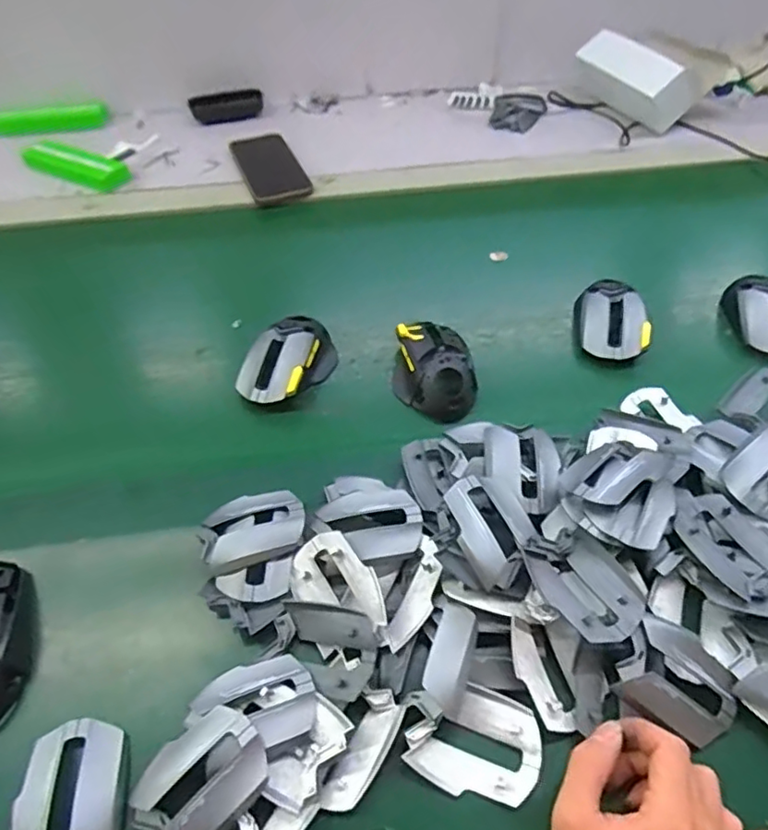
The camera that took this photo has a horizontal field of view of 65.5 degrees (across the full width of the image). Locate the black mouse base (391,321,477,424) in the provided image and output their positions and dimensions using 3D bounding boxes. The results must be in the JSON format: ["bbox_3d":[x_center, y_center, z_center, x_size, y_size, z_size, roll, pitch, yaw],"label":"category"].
[{"bbox_3d":[0.045,-0.049,0.570,0.074,0.038,0.115,-4,50,-2],"label":"black mouse base"}]

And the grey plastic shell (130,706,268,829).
[{"bbox_3d":[-0.106,0.217,0.352,0.056,0.020,0.077,34,58,26],"label":"grey plastic shell"}]

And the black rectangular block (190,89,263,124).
[{"bbox_3d":[-0.235,-0.464,0.899,0.104,0.043,0.022,-16,51,-11],"label":"black rectangular block"}]

